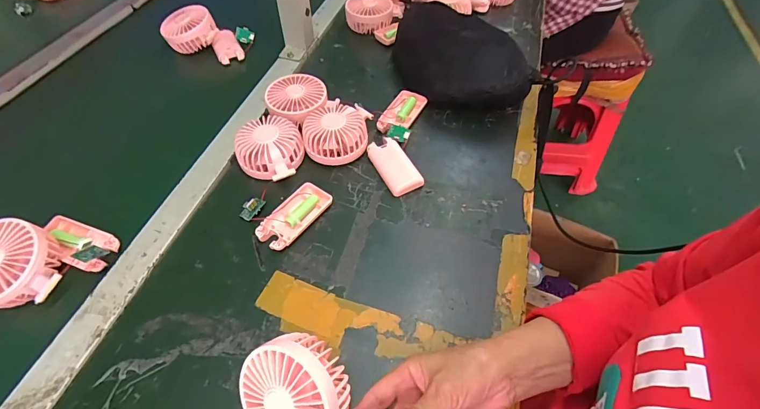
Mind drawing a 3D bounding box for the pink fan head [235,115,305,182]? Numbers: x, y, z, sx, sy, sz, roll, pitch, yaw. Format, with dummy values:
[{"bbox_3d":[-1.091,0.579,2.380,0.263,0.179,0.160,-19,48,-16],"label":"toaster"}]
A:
[{"bbox_3d":[-0.142,-0.076,0.508,0.081,0.041,0.083,0,53,0],"label":"pink fan head"}]

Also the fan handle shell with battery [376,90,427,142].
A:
[{"bbox_3d":[0.032,-0.134,0.574,0.051,0.017,0.104,18,55,13],"label":"fan handle shell with battery"}]

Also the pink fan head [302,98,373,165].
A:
[{"bbox_3d":[-0.058,-0.105,0.533,0.086,0.044,0.102,8,53,6],"label":"pink fan head"}]

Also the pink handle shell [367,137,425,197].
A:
[{"bbox_3d":[0.021,-0.052,0.513,0.045,0.014,0.088,-23,56,-17],"label":"pink handle shell"}]

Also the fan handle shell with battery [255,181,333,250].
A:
[{"bbox_3d":[-0.104,0.014,0.465,0.046,0.014,0.095,31,59,21],"label":"fan handle shell with battery"}]

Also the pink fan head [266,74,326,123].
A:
[{"bbox_3d":[-0.122,-0.151,0.564,0.088,0.037,0.089,-4,52,-4],"label":"pink fan head"}]

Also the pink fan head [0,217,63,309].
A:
[{"bbox_3d":[-0.374,0.064,0.392,0.094,0.044,0.083,8,56,3],"label":"pink fan head"}]

